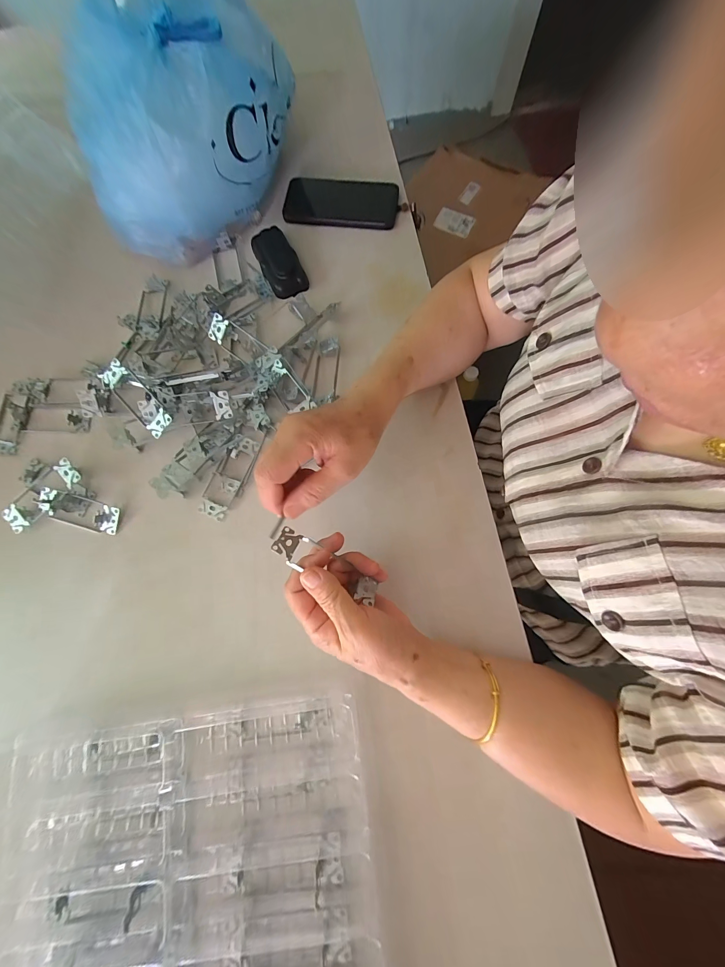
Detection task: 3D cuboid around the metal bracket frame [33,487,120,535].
[{"bbox_3d":[-0.346,0.032,0.384,0.109,0.018,0.038,14,79,4],"label":"metal bracket frame"}]

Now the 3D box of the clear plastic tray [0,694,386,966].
[{"bbox_3d":[-0.148,0.425,0.249,0.338,0.048,0.434,-9,73,-1],"label":"clear plastic tray"}]

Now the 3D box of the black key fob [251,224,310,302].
[{"bbox_3d":[-0.119,-0.316,0.454,0.052,0.023,0.106,-23,78,-4],"label":"black key fob"}]

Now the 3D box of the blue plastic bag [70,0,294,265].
[{"bbox_3d":[-0.239,-0.479,0.433,0.304,0.152,0.221,-33,79,-6],"label":"blue plastic bag"}]

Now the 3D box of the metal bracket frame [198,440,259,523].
[{"bbox_3d":[-0.162,-0.008,0.388,0.037,0.018,0.104,26,86,-2],"label":"metal bracket frame"}]

